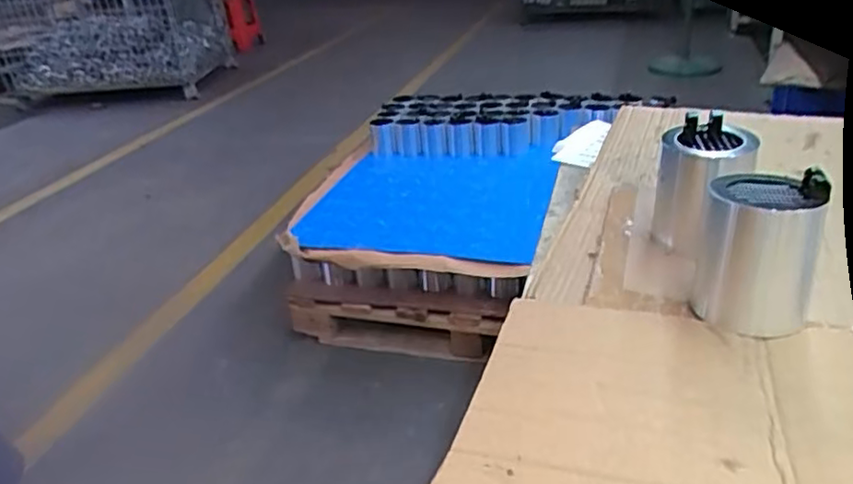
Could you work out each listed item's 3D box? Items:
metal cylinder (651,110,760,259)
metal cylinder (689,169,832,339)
[{"bbox_3d":[0.275,-0.050,0.645,0.081,0.129,0.070,-5,20,-4],"label":"metal cylinder"},{"bbox_3d":[0.271,0.007,0.539,0.088,0.114,0.079,8,23,29],"label":"metal cylinder"}]

